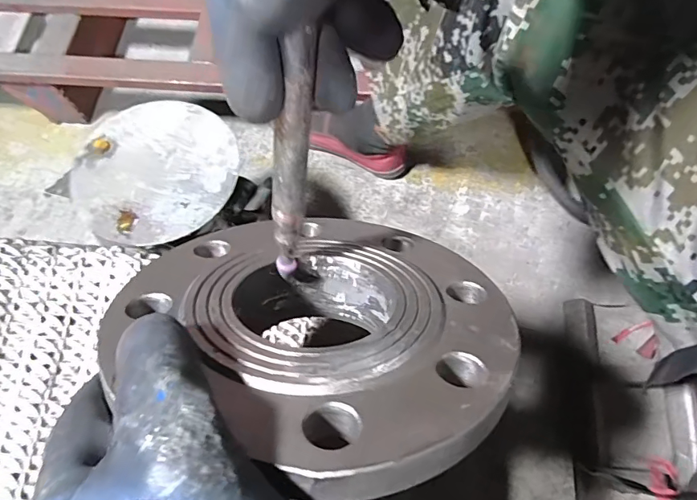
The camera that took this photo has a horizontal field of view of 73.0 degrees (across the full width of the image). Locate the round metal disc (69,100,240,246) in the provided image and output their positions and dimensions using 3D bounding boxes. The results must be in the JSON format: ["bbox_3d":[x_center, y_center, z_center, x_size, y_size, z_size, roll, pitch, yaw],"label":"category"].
[{"bbox_3d":[-0.199,-0.084,0.484,0.161,0.009,0.160,-1,67,2],"label":"round metal disc"}]

